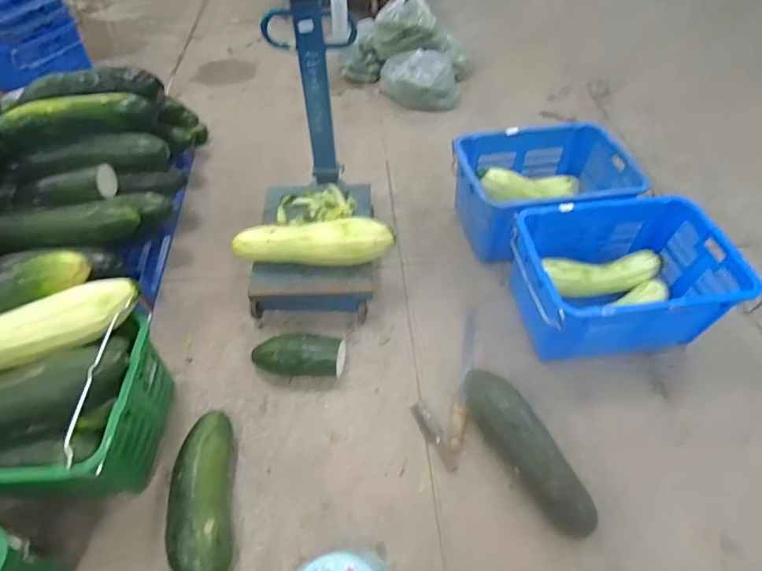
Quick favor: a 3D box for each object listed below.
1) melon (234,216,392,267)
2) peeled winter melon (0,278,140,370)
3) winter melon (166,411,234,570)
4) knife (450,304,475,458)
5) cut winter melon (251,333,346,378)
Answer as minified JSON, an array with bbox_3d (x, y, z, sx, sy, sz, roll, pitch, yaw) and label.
[{"bbox_3d":[-0.240,-0.158,1.610,0.561,0.125,0.138,0,50,1],"label":"melon"},{"bbox_3d":[-0.964,0.110,1.173,0.622,0.138,0.145,-23,54,-18],"label":"peeled winter melon"},{"bbox_3d":[-0.496,0.590,1.282,0.158,0.127,0.463,-7,51,-5],"label":"winter melon"},{"bbox_3d":[0.277,0.296,1.531,0.045,0.027,0.498,9,51,8],"label":"knife"},{"bbox_3d":[-0.283,0.237,1.540,0.304,0.133,0.122,4,50,4],"label":"cut winter melon"}]

